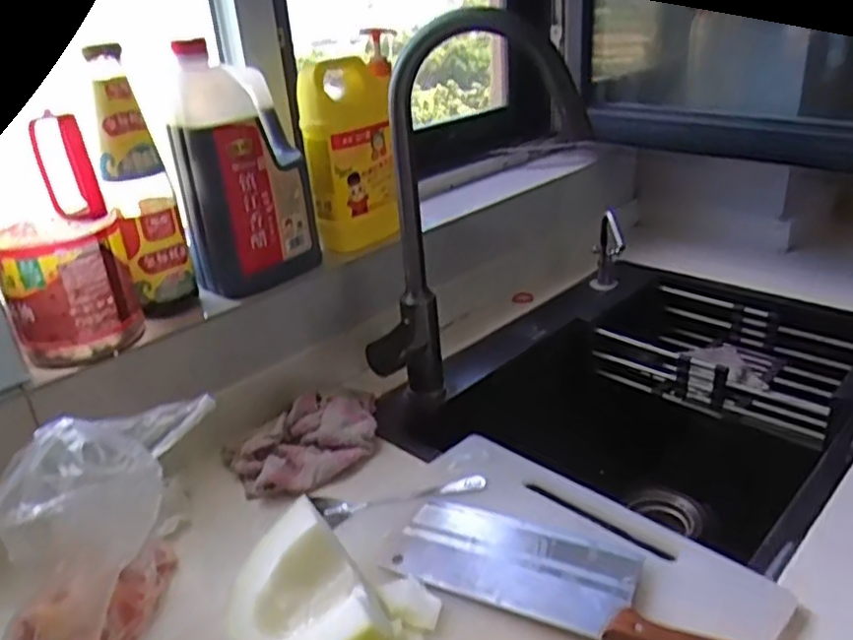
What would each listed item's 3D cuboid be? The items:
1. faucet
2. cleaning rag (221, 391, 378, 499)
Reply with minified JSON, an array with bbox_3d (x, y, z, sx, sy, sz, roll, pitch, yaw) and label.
[{"bbox_3d":[0.043,-0.093,0.702,0.214,0.399,0.057,1,28,12],"label":"faucet"},{"bbox_3d":[-0.112,0.115,0.726,0.181,0.033,0.111,-26,33,-35],"label":"cleaning rag"}]

